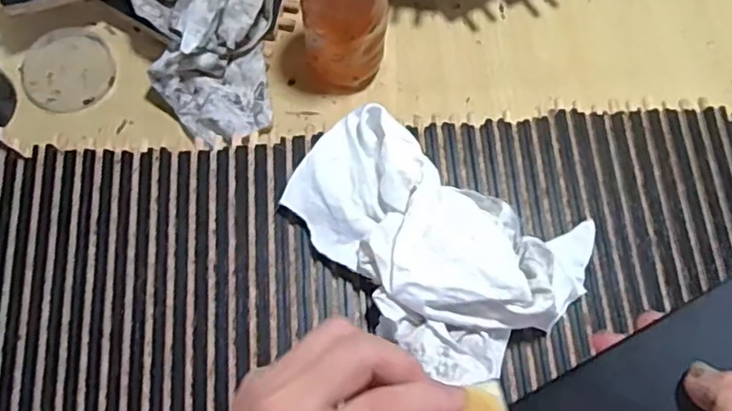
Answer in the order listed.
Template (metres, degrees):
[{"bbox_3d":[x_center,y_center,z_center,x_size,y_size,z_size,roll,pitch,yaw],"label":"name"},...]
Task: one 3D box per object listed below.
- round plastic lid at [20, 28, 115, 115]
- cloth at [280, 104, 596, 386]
[{"bbox_3d":[-0.276,-0.126,0.590,0.084,0.008,0.080,0,72,0],"label":"round plastic lid"},{"bbox_3d":[0.043,0.030,0.455,0.218,0.056,0.140,26,74,8],"label":"cloth"}]

